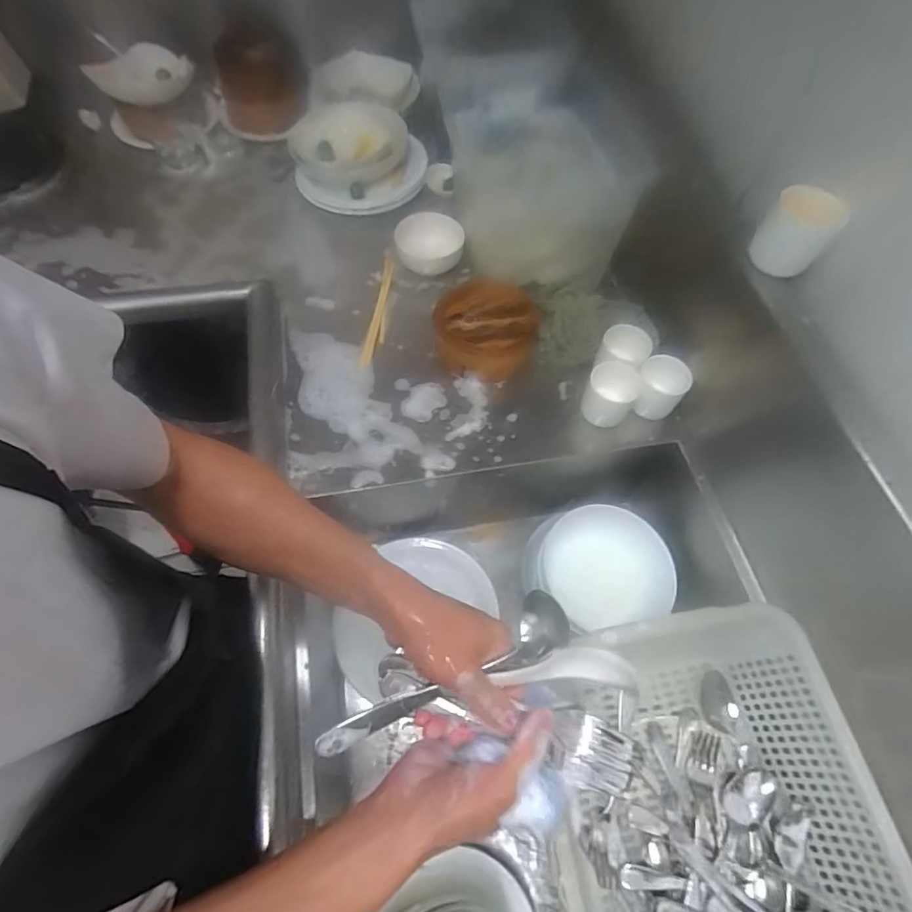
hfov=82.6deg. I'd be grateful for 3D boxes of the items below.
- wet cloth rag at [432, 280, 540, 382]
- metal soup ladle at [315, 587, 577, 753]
[{"bbox_3d":[0.040,-0.186,0.769,0.154,0.049,0.161,10,60,4],"label":"wet cloth rag"},{"bbox_3d":[-0.006,0.163,0.399,0.208,0.034,0.044,-22,63,-9],"label":"metal soup ladle"}]

